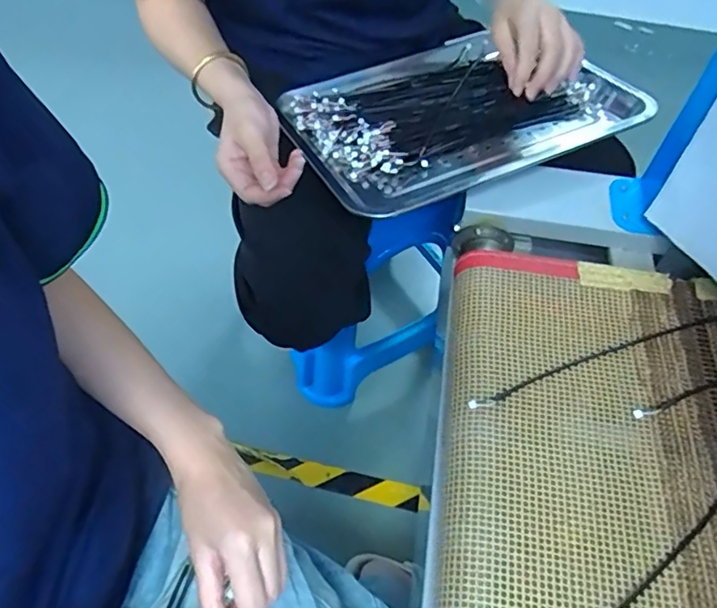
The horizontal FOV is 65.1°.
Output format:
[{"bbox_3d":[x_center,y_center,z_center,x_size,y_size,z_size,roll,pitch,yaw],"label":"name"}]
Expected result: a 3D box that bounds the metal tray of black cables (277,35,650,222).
[{"bbox_3d":[0.113,-0.237,0.686,0.393,0.052,0.291,-22,56,-14],"label":"metal tray of black cables"}]

